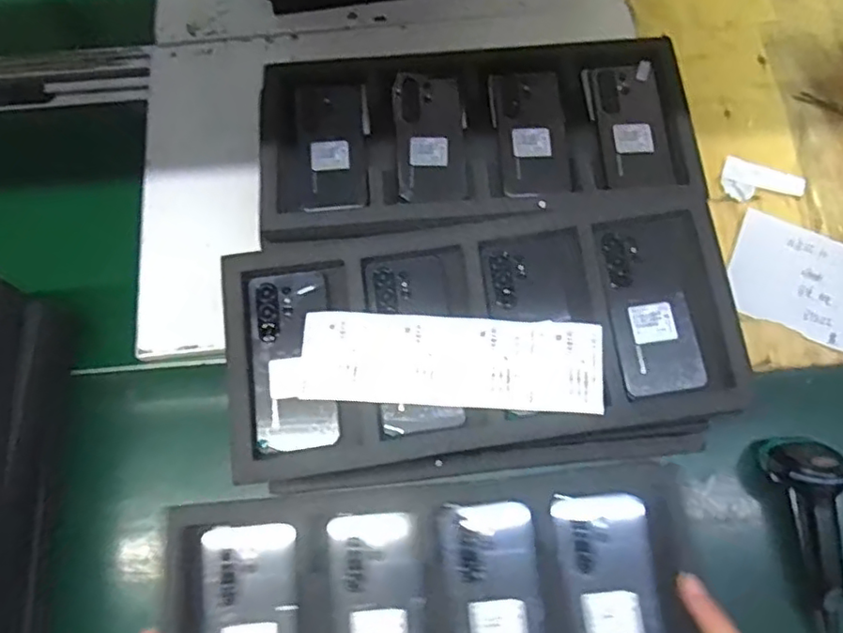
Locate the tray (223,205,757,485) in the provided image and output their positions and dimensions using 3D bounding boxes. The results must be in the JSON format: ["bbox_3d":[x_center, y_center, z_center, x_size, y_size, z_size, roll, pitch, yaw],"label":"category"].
[{"bbox_3d":[0.057,0.014,0.603,0.481,0.050,0.227,-8,71,-3],"label":"tray"}]

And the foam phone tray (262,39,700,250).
[{"bbox_3d":[0.062,-0.204,0.694,0.479,0.037,0.239,-5,71,-1],"label":"foam phone tray"}]

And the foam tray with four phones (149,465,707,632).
[{"bbox_3d":[0.012,0.267,0.551,0.473,0.024,0.217,-5,71,-1],"label":"foam tray with four phones"}]

